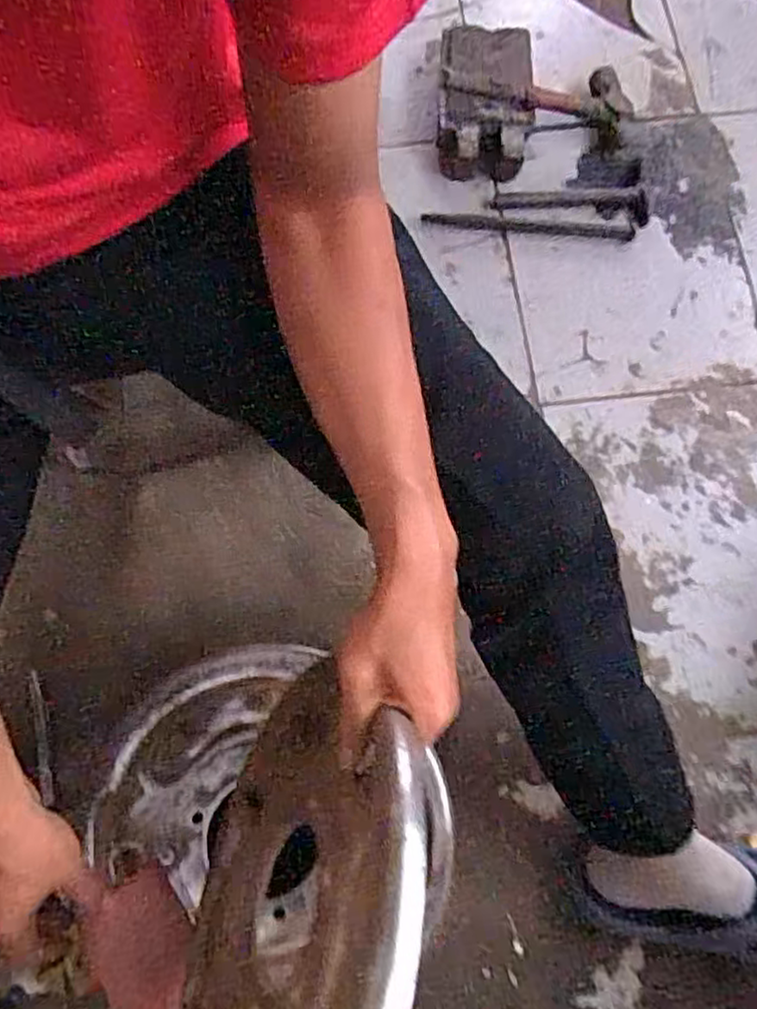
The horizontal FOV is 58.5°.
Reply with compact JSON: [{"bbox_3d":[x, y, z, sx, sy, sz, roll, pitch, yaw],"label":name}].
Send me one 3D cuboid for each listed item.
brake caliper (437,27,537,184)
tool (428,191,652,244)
[{"bbox_3d":[0.141,-0.531,0.883,0.120,0.076,0.190,1,75,0],"label":"brake caliper"},{"bbox_3d":[0.209,-0.382,0.895,0.287,0.016,0.068,1,75,0],"label":"tool"}]

